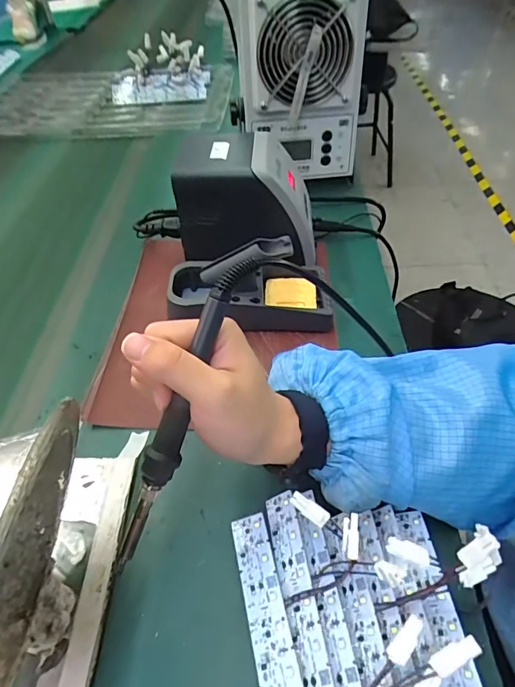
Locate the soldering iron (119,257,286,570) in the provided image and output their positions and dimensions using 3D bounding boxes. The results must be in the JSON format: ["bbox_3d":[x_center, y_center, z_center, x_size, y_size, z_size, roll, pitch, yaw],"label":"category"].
[{"bbox_3d":[-0.040,0.039,0.258,0.022,0.022,0.199,25,96,26],"label":"soldering iron"}]

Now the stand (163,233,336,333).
[{"bbox_3d":[-0.009,-0.063,0.452,0.163,0.088,0.076,-5,48,3],"label":"stand"}]

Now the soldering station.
[{"bbox_3d":[-0.005,-0.168,0.507,0.150,0.115,0.113,4,49,11],"label":"soldering station"}]

